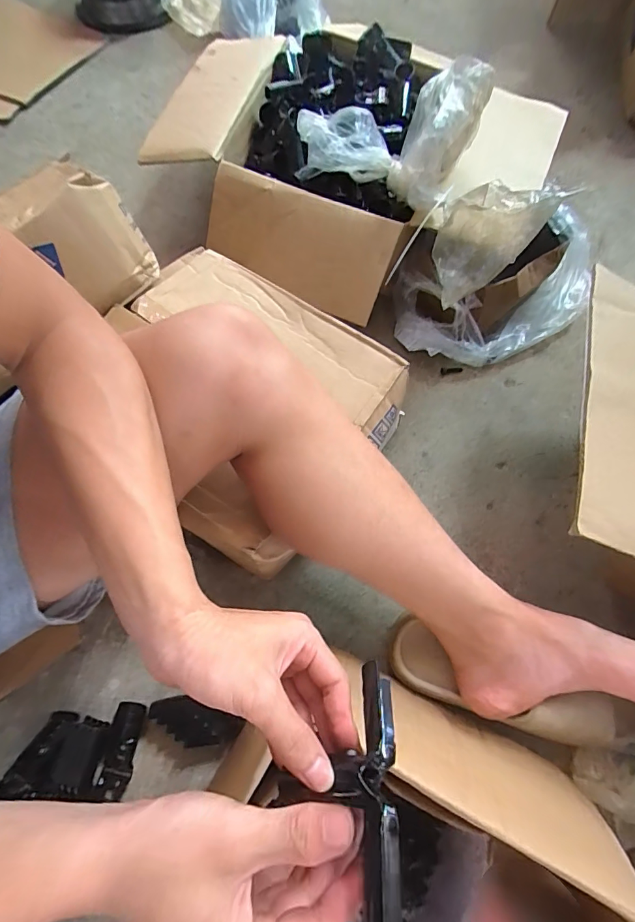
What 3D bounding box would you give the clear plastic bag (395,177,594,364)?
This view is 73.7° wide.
[{"bbox_3d":[0.248,-0.248,0.535,0.269,0.216,0.153,-6,69,-2],"label":"clear plastic bag"}]

